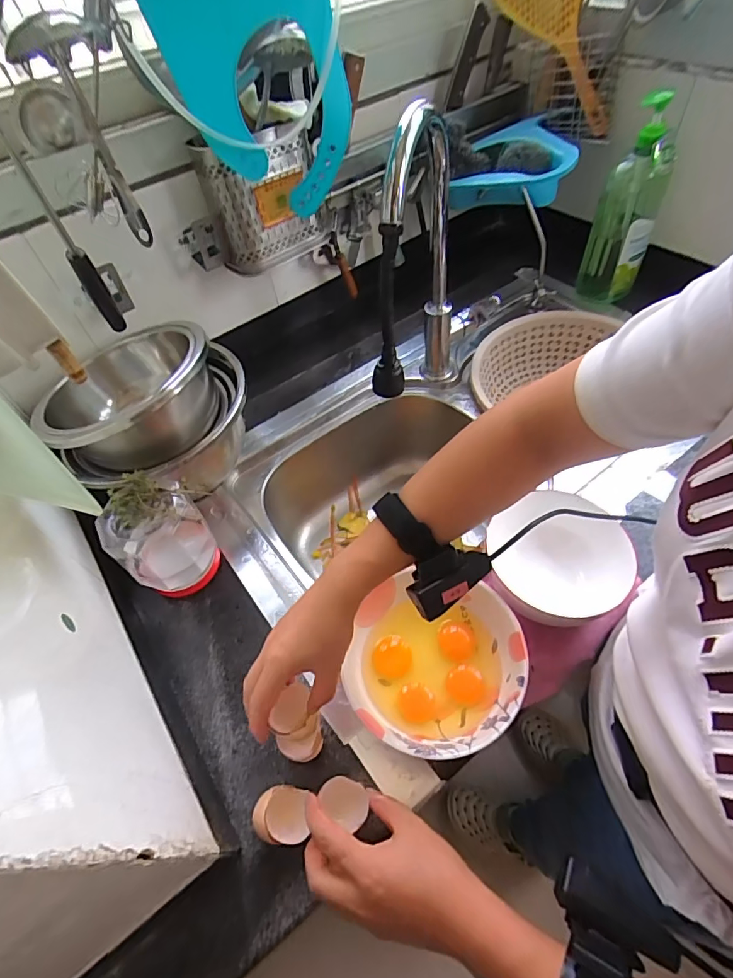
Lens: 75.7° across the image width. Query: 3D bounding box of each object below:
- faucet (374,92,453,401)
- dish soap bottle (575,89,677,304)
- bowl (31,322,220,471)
[{"bbox_3d":[0.069,-0.228,0.594,0.072,0.377,0.245,7,54,11],"label":"faucet"},{"bbox_3d":[0.426,-0.448,0.770,0.093,0.288,0.057,16,57,17],"label":"dish soap bottle"},{"bbox_3d":[-0.303,-0.122,0.622,0.214,0.083,0.214,-3,53,4],"label":"bowl"}]

